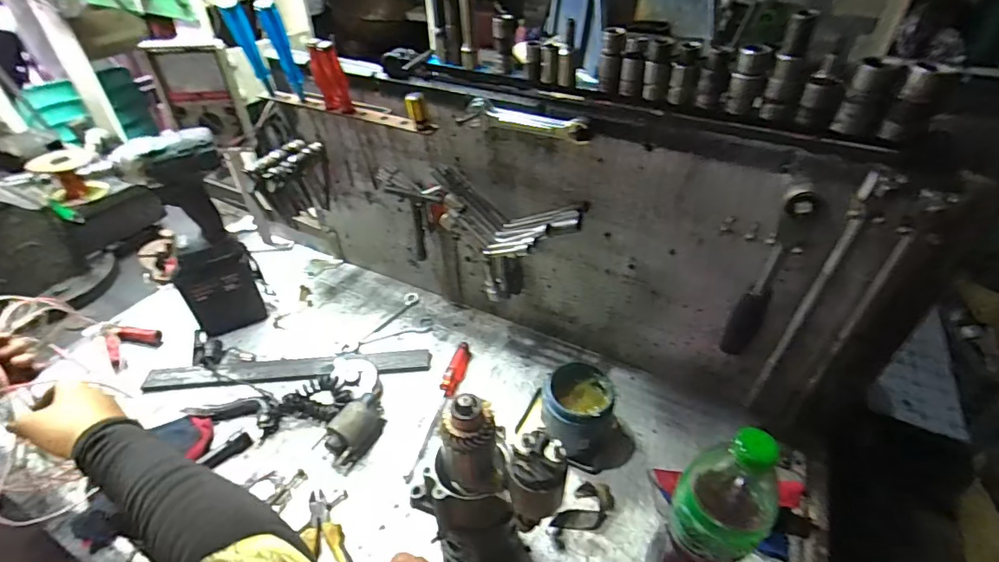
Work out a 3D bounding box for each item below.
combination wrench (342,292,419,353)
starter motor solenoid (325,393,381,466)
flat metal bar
[{"bbox_3d":[-0.205,0.073,0.856,0.026,0.011,0.171,24,45,24],"label":"combination wrench"},{"bbox_3d":[-0.199,0.201,0.668,0.051,0.048,0.094,14,42,16],"label":"starter motor solenoid"},{"bbox_3d":[-0.328,0.137,0.770,0.432,0.011,0.049,-3,40,-4],"label":"flat metal bar"}]

